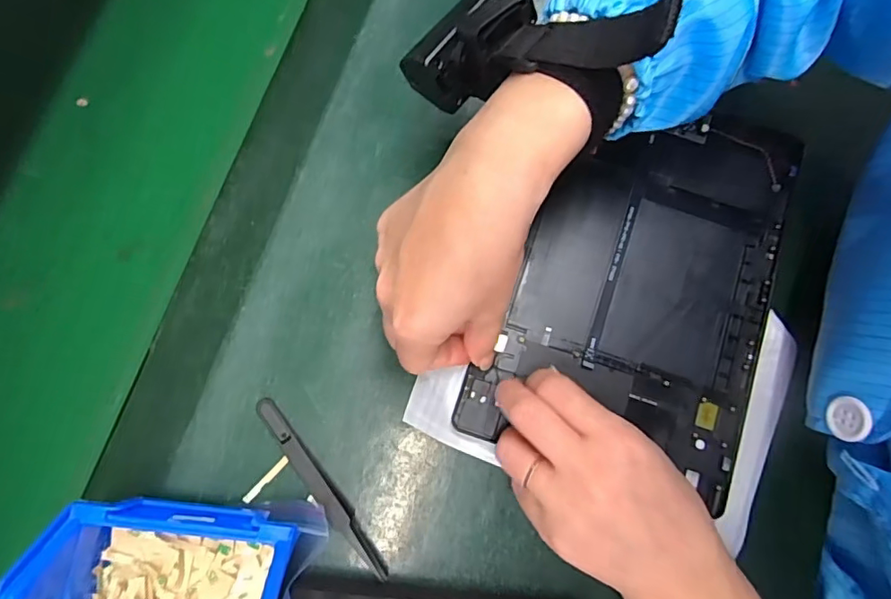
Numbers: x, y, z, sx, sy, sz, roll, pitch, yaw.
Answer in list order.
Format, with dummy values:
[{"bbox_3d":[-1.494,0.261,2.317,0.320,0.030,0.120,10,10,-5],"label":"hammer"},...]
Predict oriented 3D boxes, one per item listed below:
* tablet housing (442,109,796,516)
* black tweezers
[{"bbox_3d":[0.116,-0.013,0.313,0.151,0.009,0.223,18,80,4],"label":"tablet housing"},{"bbox_3d":[-0.067,0.099,0.283,0.011,0.014,0.112,-40,82,-6],"label":"black tweezers"}]

